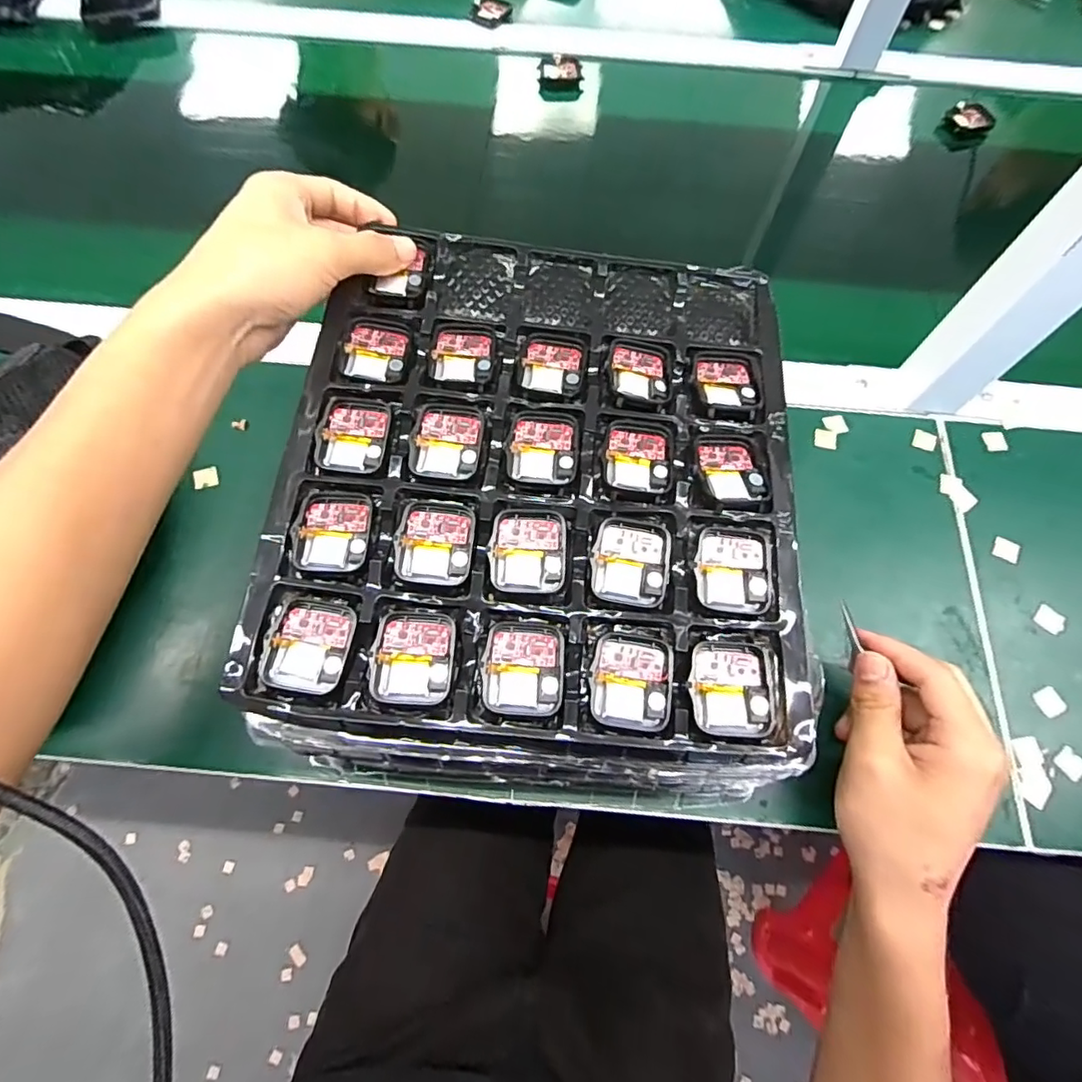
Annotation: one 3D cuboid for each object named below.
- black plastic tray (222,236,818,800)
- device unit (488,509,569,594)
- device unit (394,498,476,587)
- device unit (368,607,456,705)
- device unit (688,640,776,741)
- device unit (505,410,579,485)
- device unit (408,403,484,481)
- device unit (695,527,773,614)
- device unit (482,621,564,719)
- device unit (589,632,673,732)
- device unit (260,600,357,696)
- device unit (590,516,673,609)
[{"bbox_3d":[0.001,-0.034,0.300,0.259,0.024,0.302,6,72,1],"label":"black plastic tray"},{"bbox_3d":[-0.006,0.004,0.279,0.037,0.004,0.041,3,72,0],"label":"device unit"},{"bbox_3d":[-0.052,0.000,0.282,0.037,0.005,0.043,5,72,0],"label":"device unit"},{"bbox_3d":[-0.059,0.053,0.263,0.036,0.006,0.043,3,72,0],"label":"device unit"},{"bbox_3d":[0.087,0.068,0.260,0.037,0.005,0.042,4,72,0],"label":"device unit"},{"bbox_3d":[0.001,-0.051,0.300,0.037,0.005,0.041,6,72,1],"label":"device unit"},{"bbox_3d":[-0.049,-0.054,0.299,0.037,0.004,0.042,8,72,1],"label":"device unit"},{"bbox_3d":[0.095,0.014,0.279,0.035,0.006,0.041,5,72,1],"label":"device unit"},{"bbox_3d":[-0.008,0.059,0.263,0.036,0.005,0.042,3,72,0],"label":"device unit"},{"bbox_3d":[0.042,0.065,0.262,0.036,0.005,0.042,8,72,1],"label":"device unit"},{"bbox_3d":[-0.107,0.049,0.263,0.037,0.007,0.042,6,72,1],"label":"device unit"},{"bbox_3d":[0.045,0.008,0.278,0.037,0.004,0.043,12,72,3],"label":"device unit"}]

